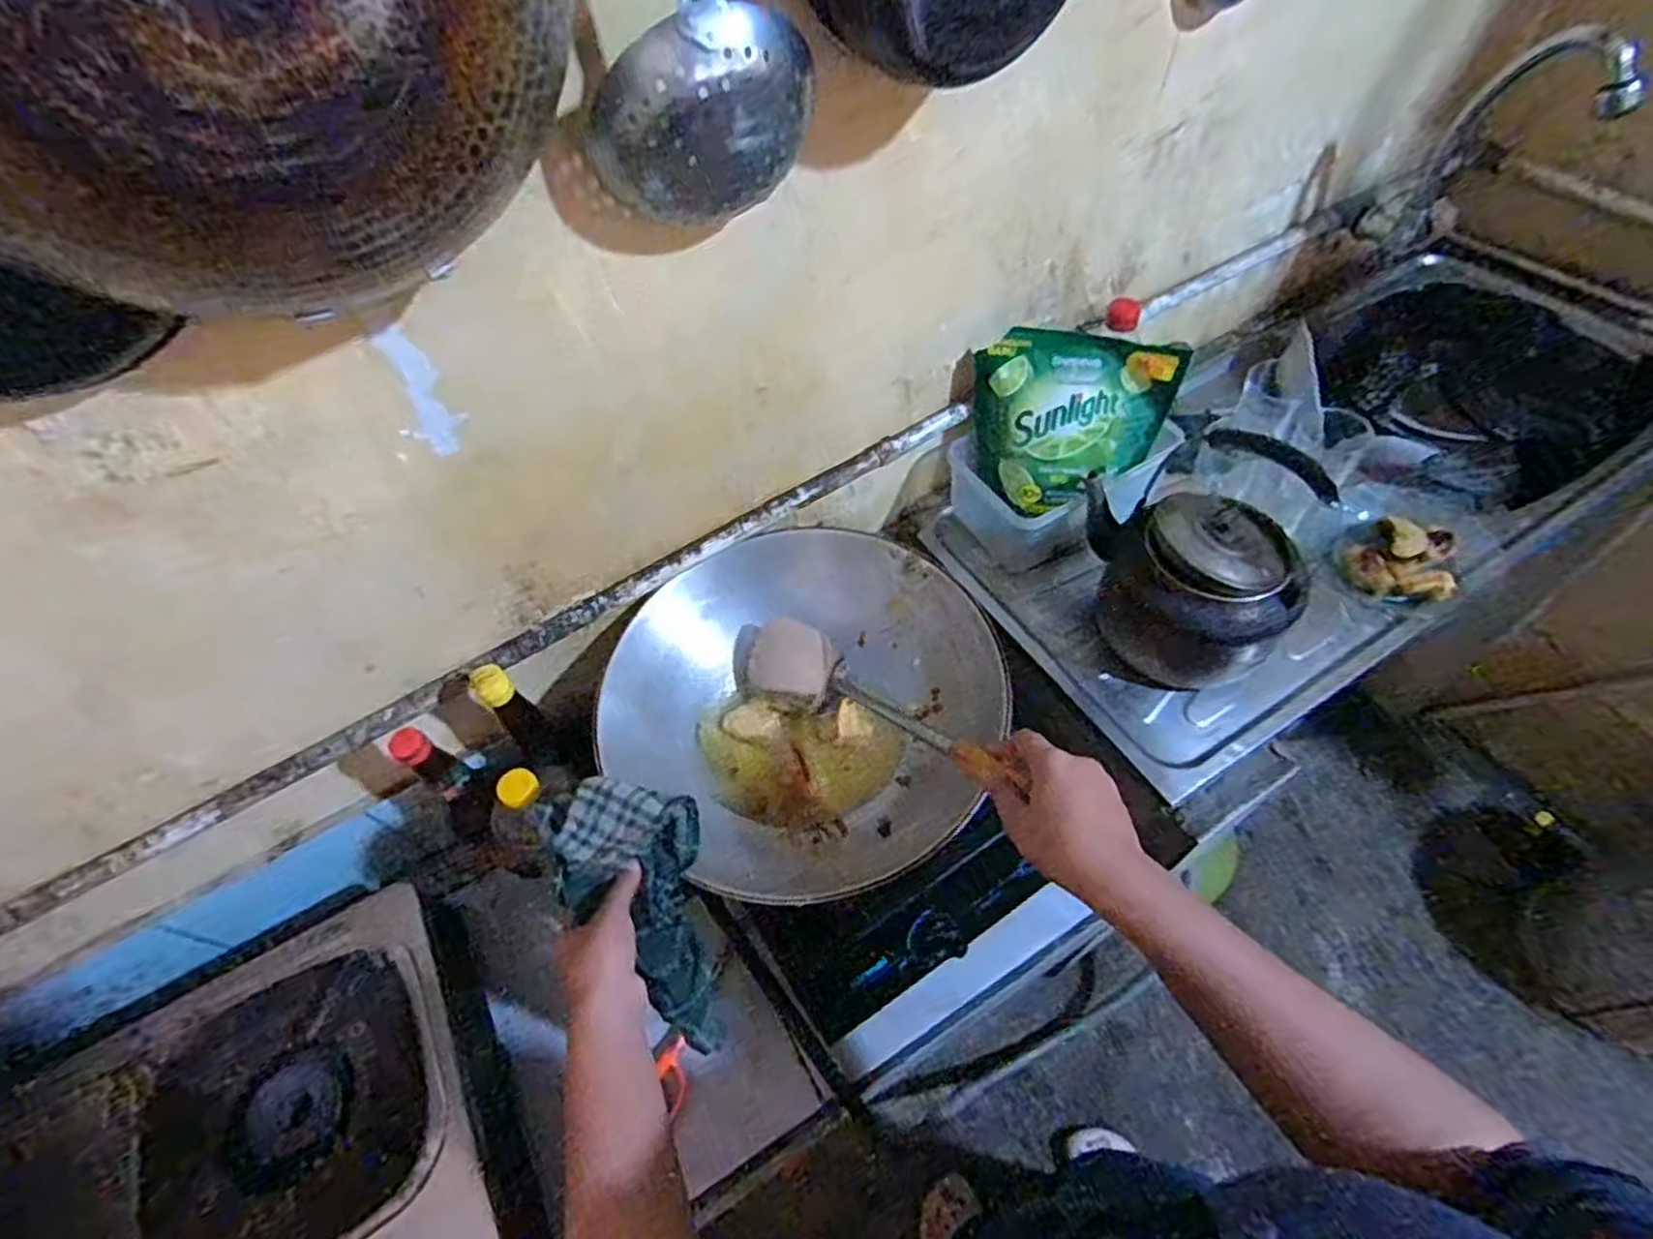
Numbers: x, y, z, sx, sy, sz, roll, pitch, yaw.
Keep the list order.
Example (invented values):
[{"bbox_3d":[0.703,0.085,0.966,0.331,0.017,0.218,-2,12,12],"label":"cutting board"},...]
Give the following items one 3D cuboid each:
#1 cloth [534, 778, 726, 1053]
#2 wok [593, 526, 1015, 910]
[{"bbox_3d":[-0.136,0.230,0.597,0.117,0.060,0.223,-25,95,-12],"label":"cloth"},{"bbox_3d":[-0.013,0.078,0.753,0.363,0.100,0.341,-2,56,4],"label":"wok"}]

